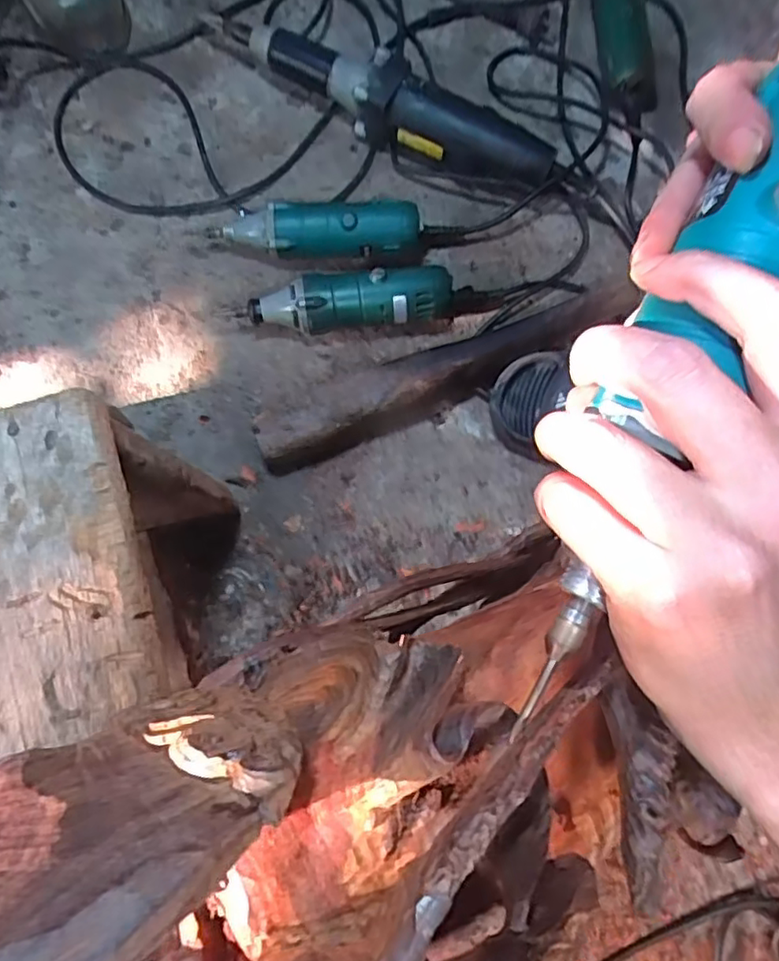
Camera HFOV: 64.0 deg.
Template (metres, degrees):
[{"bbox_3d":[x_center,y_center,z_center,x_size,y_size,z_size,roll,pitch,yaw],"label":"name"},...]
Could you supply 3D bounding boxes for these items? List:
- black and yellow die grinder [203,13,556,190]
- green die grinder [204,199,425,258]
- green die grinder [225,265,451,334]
[{"bbox_3d":[-0.010,-0.393,0.637,0.381,0.059,0.066,27,80,6],"label":"black and yellow die grinder"},{"bbox_3d":[-0.074,-0.246,0.620,0.208,0.046,0.045,-4,78,0],"label":"green die grinder"},{"bbox_3d":[-0.043,-0.173,0.606,0.206,0.052,0.045,-9,78,-1],"label":"green die grinder"}]

